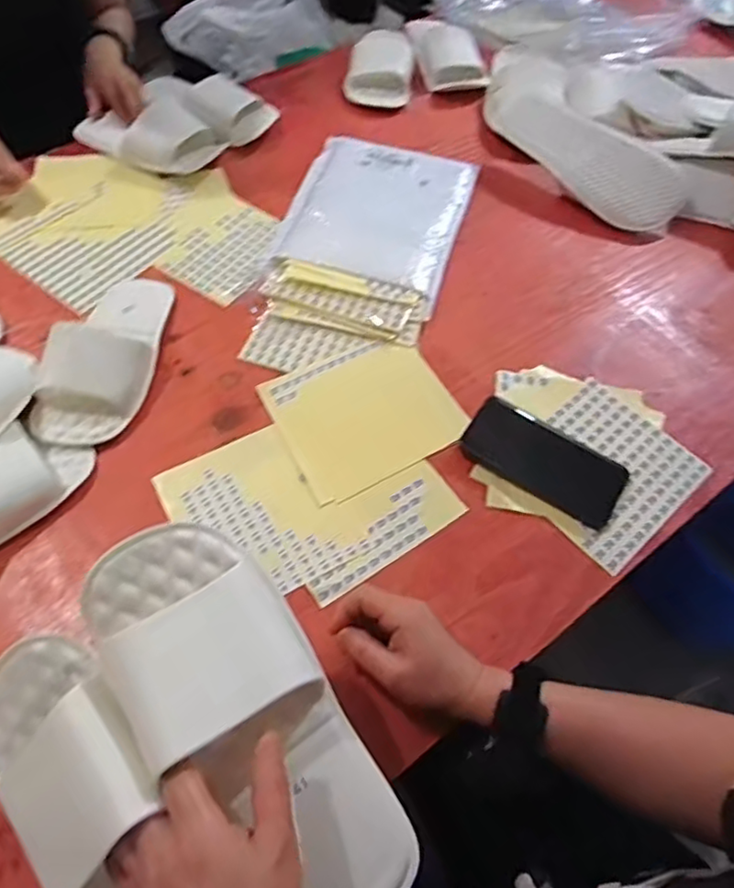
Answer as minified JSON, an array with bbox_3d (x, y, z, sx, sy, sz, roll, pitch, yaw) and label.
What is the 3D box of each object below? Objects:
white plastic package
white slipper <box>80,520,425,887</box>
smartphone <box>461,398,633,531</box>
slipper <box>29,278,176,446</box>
[{"bbox_3d":[0.003,-0.280,0.808,0.218,0.023,0.348,15,58,8],"label":"white plastic package"},{"bbox_3d":[-0.065,0.168,0.381,0.107,0.053,0.265,-37,92,-22],"label":"white slipper"},{"bbox_3d":[0.180,0.015,0.636,0.161,0.008,0.078,31,61,17],"label":"smartphone"},{"bbox_3d":[-0.273,-0.108,0.665,0.095,0.065,0.235,9,58,4],"label":"slipper"}]

